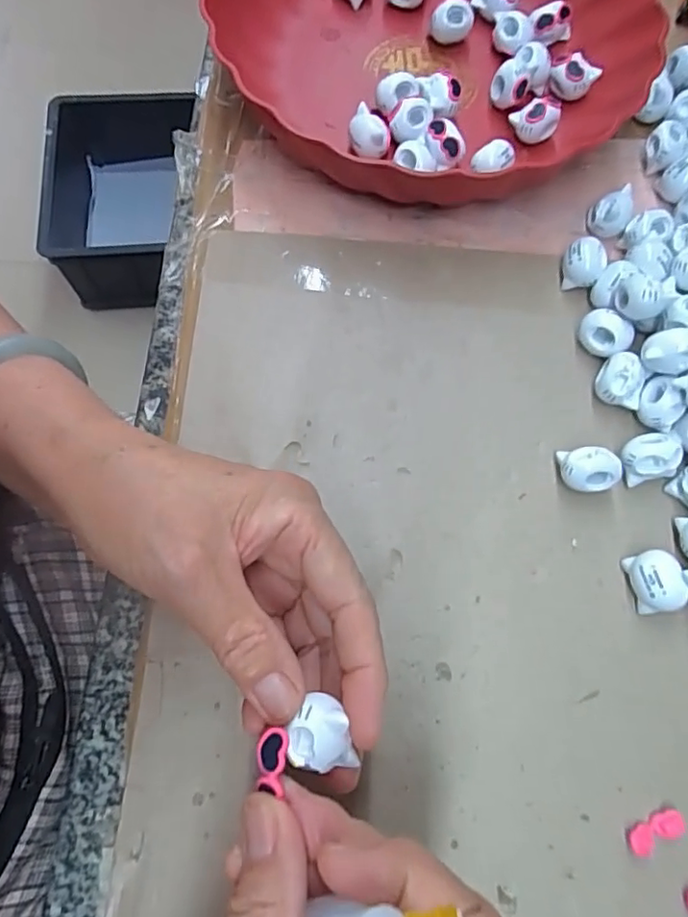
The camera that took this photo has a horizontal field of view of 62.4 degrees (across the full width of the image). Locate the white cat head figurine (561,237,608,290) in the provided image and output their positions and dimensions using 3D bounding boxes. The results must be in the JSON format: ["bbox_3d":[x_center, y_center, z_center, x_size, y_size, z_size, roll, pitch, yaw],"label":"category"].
[{"bbox_3d":[0.127,-0.103,0.303,0.021,0.021,0.023,1,71,-2],"label":"white cat head figurine"}]

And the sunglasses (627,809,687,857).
[{"bbox_3d":[0.121,0.145,0.220,0.023,0.004,0.010,-19,73,-8],"label":"sunglasses"}]

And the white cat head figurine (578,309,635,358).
[{"bbox_3d":[0.131,-0.062,0.288,0.017,0.021,0.025,-40,77,-14],"label":"white cat head figurine"}]

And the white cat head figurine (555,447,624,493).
[{"bbox_3d":[0.112,0.006,0.263,0.024,0.021,0.018,4,71,-1],"label":"white cat head figurine"}]

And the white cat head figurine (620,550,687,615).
[{"bbox_3d":[0.136,0.054,0.248,0.020,0.017,0.025,-8,72,-5],"label":"white cat head figurine"}]

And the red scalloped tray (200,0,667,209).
[{"bbox_3d":[0.046,-0.248,0.326,0.243,0.050,0.225,-34,76,-13],"label":"red scalloped tray"}]

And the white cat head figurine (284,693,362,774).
[{"bbox_3d":[-0.008,0.088,0.179,0.019,0.015,0.023,-14,72,-5],"label":"white cat head figurine"}]

